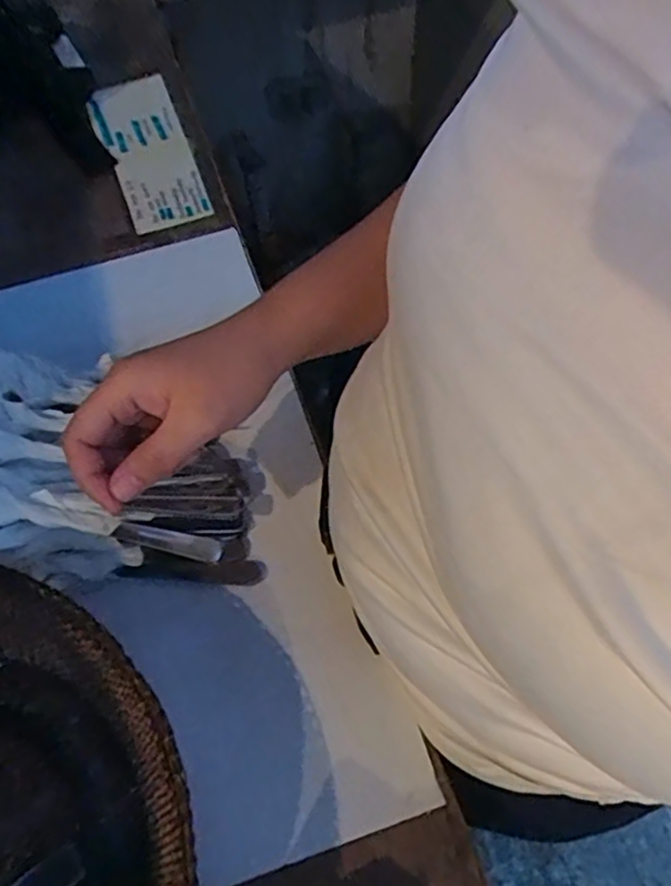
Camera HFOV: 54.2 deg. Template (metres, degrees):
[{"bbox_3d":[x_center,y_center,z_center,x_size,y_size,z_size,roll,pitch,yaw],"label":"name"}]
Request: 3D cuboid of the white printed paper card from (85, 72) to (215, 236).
[{"bbox_3d":[-0.172,-0.272,0.607,0.078,0.011,0.207,-22,64,-12],"label":"white printed paper card"}]

